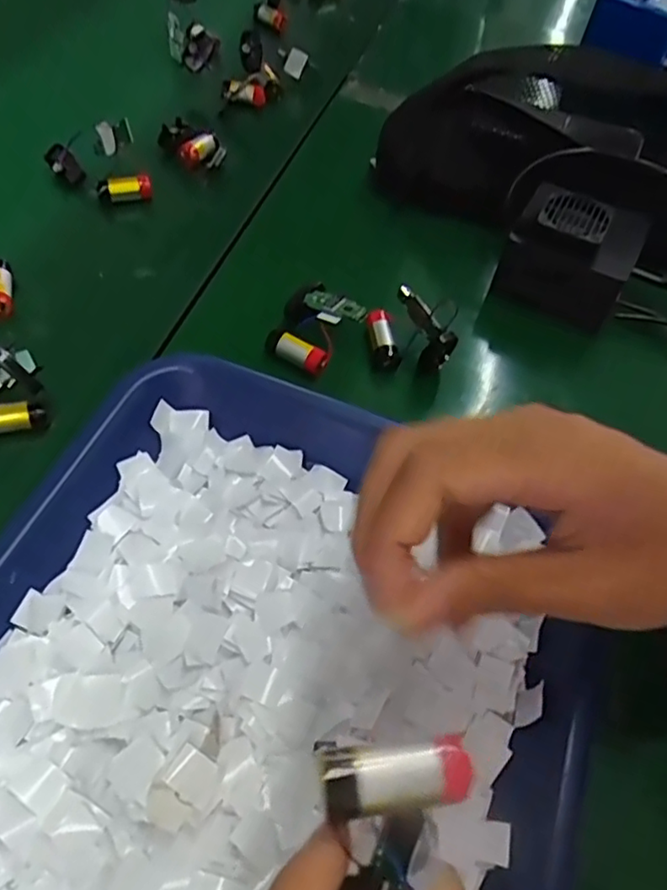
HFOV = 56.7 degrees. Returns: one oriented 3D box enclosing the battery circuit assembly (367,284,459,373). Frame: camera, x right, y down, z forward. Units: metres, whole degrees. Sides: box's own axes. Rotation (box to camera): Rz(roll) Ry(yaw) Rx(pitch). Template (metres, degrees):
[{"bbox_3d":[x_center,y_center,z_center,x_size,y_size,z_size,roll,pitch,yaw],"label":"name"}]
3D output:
[{"bbox_3d":[0.046,-0.068,0.371,0.051,0.035,0.047,1,58,-2],"label":"battery circuit assembly"}]

